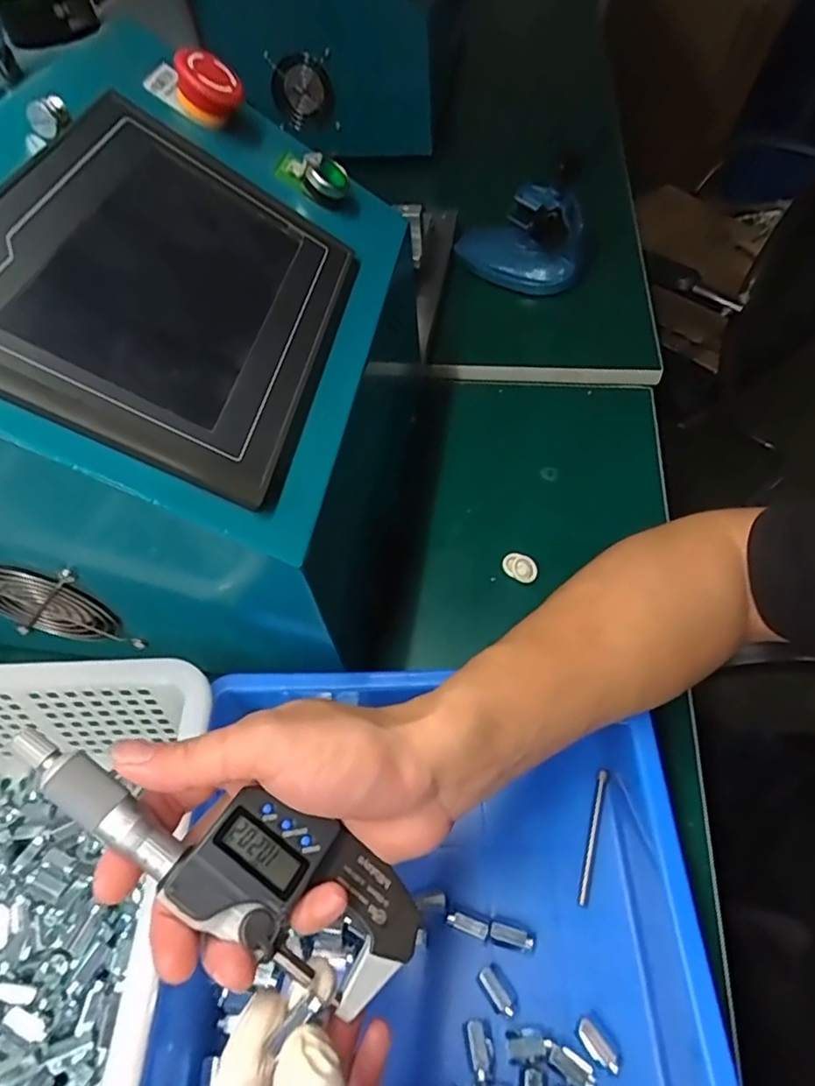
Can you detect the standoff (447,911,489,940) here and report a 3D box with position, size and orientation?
[{"bbox_3d":[0.031,0.199,0.303,0.021,0.011,0.008,16,57,15],"label":"standoff"}]

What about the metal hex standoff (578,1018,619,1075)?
[{"bbox_3d":[0.089,0.236,0.272,0.009,0.008,0.021,-32,60,-17],"label":"metal hex standoff"}]

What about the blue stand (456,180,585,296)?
[{"bbox_3d":[0.120,-0.333,0.629,0.146,0.082,0.063,20,58,18],"label":"blue stand"}]

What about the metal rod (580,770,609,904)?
[{"bbox_3d":[0.104,0.163,0.325,0.005,0.005,0.070,15,58,14],"label":"metal rod"}]

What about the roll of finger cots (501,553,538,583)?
[{"bbox_3d":[0.085,0.019,0.435,0.026,0.011,0.020,31,62,24],"label":"roll of finger cots"}]

